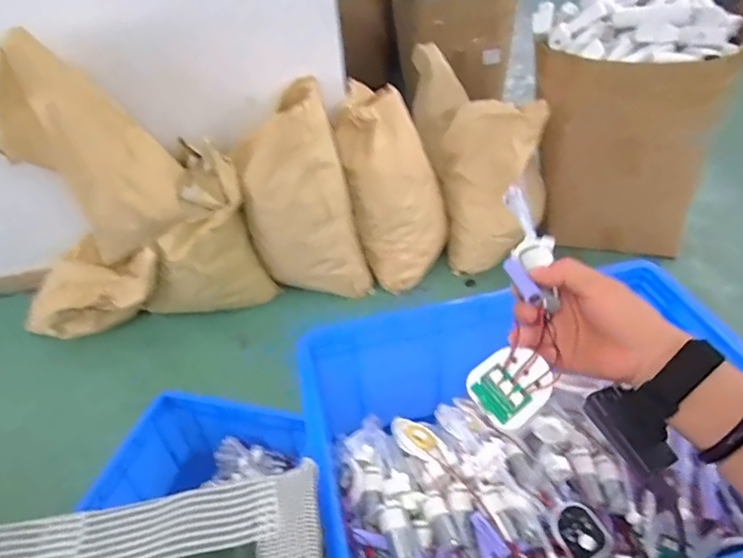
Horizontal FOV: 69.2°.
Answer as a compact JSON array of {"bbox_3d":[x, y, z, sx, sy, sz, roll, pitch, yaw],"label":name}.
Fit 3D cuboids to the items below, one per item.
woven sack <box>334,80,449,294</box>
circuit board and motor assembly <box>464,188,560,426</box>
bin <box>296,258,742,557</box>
[{"bbox_3d":[0.071,-0.324,1.788,0.341,0.630,0.244,-23,18,-27],"label":"woven sack"},{"bbox_3d":[0.123,0.002,0.447,0.055,0.040,0.246,9,52,12],"label":"circuit board and motor assembly"},{"bbox_3d":[0.205,0.226,0.676,0.502,0.257,0.404,-14,40,-9],"label":"bin"}]

